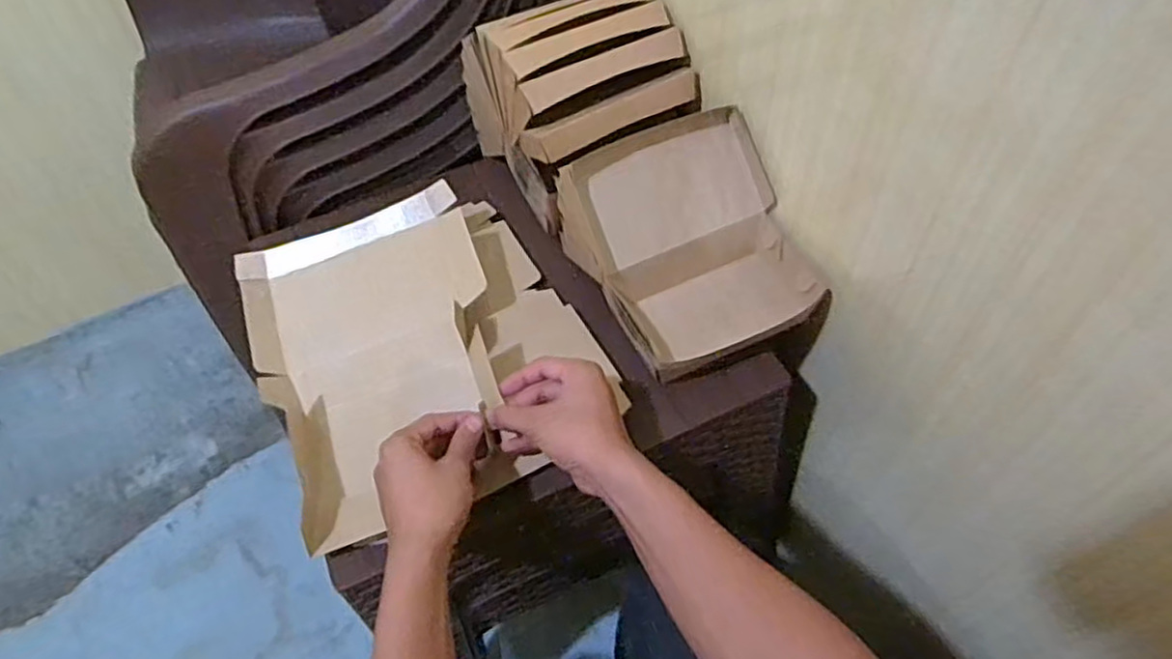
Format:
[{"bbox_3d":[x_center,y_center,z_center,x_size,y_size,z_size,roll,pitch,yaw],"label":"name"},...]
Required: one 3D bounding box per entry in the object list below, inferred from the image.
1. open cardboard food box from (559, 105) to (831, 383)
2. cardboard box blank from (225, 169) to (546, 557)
[{"bbox_3d":[0.095,-0.081,0.685,0.189,0.135,0.210,-25,56,-14],"label":"open cardboard food box"},{"bbox_3d":[-0.193,0.021,0.667,0.224,0.084,0.306,-19,55,-10],"label":"cardboard box blank"}]

